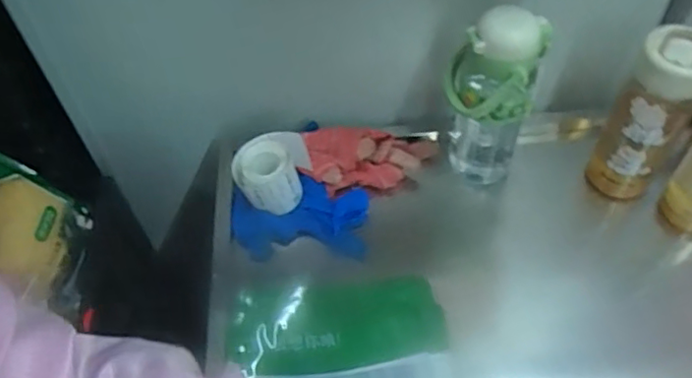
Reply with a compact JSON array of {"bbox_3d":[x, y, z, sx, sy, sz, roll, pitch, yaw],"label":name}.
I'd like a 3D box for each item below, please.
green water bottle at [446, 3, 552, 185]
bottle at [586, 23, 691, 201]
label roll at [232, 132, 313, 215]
[{"bbox_3d":[0.161,-0.095,0.684,0.093,0.225,0.084,9,53,10],"label":"green water bottle"},{"bbox_3d":[0.332,-0.071,0.669,0.074,0.208,0.066,31,60,24],"label":"bottle"},{"bbox_3d":[-0.085,-0.016,0.718,0.090,0.065,0.072,-12,52,-6],"label":"label roll"}]

